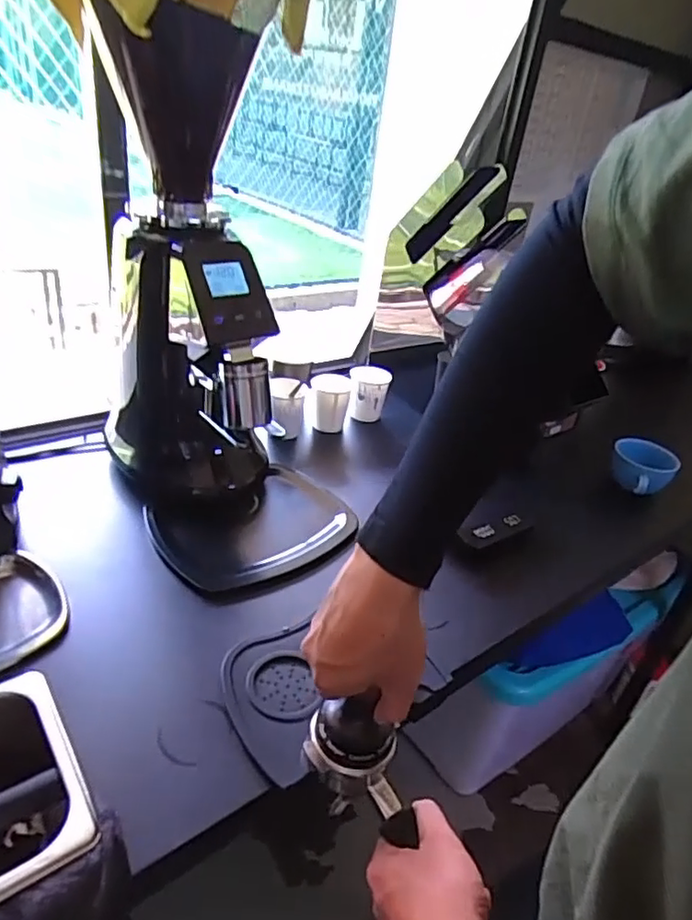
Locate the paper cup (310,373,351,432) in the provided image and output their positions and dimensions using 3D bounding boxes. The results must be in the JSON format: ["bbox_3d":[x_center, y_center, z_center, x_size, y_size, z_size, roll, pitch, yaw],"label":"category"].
[{"bbox_3d":[-0.029,-0.098,0.999,0.067,0.079,0.075,7,31,-4],"label":"paper cup"}]

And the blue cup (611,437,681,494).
[{"bbox_3d":[0.461,0.016,0.936,0.094,0.061,0.104,26,35,26],"label":"blue cup"}]

